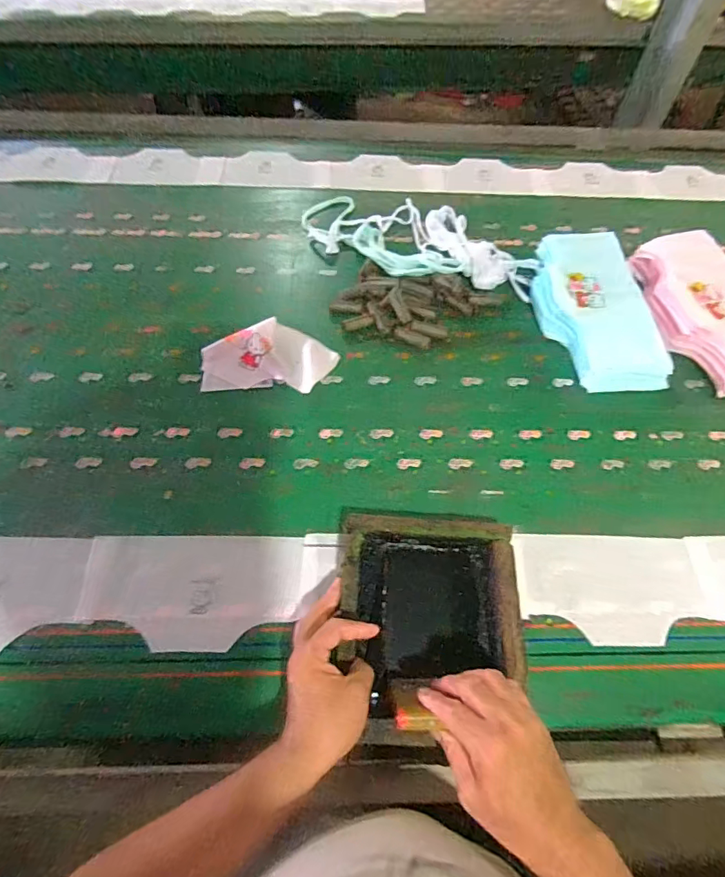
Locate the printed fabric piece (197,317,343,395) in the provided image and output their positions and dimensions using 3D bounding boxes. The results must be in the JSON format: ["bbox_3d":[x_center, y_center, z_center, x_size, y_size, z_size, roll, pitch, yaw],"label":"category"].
[{"bbox_3d":[-0.151,-0.134,0.739,0.208,0.017,0.134,2,59,-1],"label":"printed fabric piece"}]

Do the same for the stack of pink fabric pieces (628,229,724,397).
[{"bbox_3d":[0.598,-0.218,0.785,0.189,0.075,0.342,-17,62,-12],"label":"stack of pink fabric pieces"}]

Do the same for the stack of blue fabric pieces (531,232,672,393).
[{"bbox_3d":[0.394,-0.233,0.790,0.180,0.064,0.343,-1,59,-3],"label":"stack of blue fabric pieces"}]

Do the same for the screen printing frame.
[{"bbox_3d":[0.078,0.214,0.532,0.207,0.054,0.245,3,59,0],"label":"screen printing frame"}]

